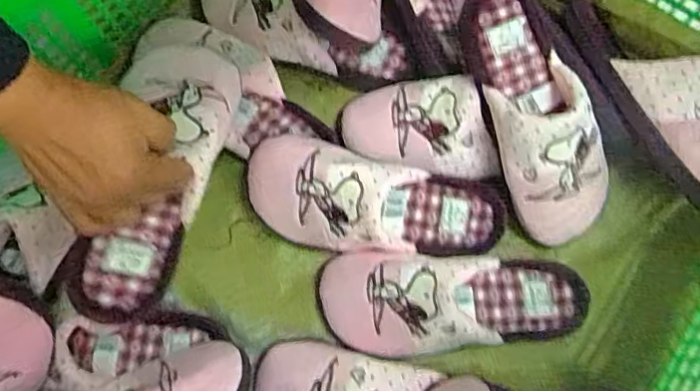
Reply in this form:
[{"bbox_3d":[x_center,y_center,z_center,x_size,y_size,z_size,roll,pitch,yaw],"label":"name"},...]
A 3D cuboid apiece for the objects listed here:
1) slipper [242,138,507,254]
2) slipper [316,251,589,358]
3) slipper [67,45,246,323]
[{"bbox_3d":[0.025,0.006,0.511,0.239,0.058,0.086,10,76,2],"label":"slipper"},{"bbox_3d":[0.095,0.098,0.513,0.248,0.065,0.092,2,76,0],"label":"slipper"},{"bbox_3d":[-0.155,-0.014,0.451,0.089,0.049,0.226,17,81,3],"label":"slipper"}]

